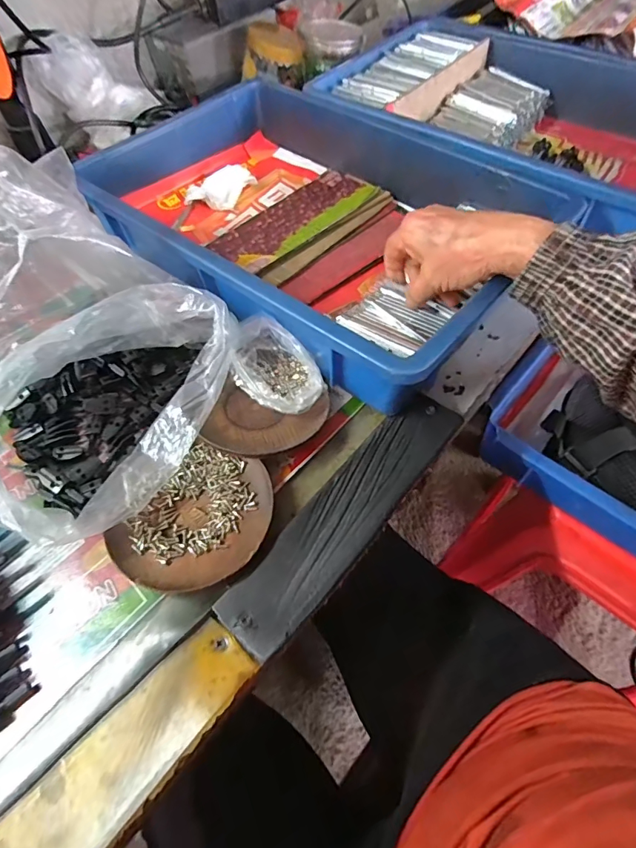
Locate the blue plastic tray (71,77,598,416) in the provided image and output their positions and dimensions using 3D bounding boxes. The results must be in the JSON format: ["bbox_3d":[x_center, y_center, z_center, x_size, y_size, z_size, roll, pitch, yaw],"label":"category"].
[{"bbox_3d":[-0.007,-0.221,0.460,0.449,0.089,0.314,35,65,21],"label":"blue plastic tray"}]

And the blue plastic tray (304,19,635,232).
[{"bbox_3d":[0.244,-0.389,0.553,0.435,0.101,0.332,35,65,22],"label":"blue plastic tray"}]

